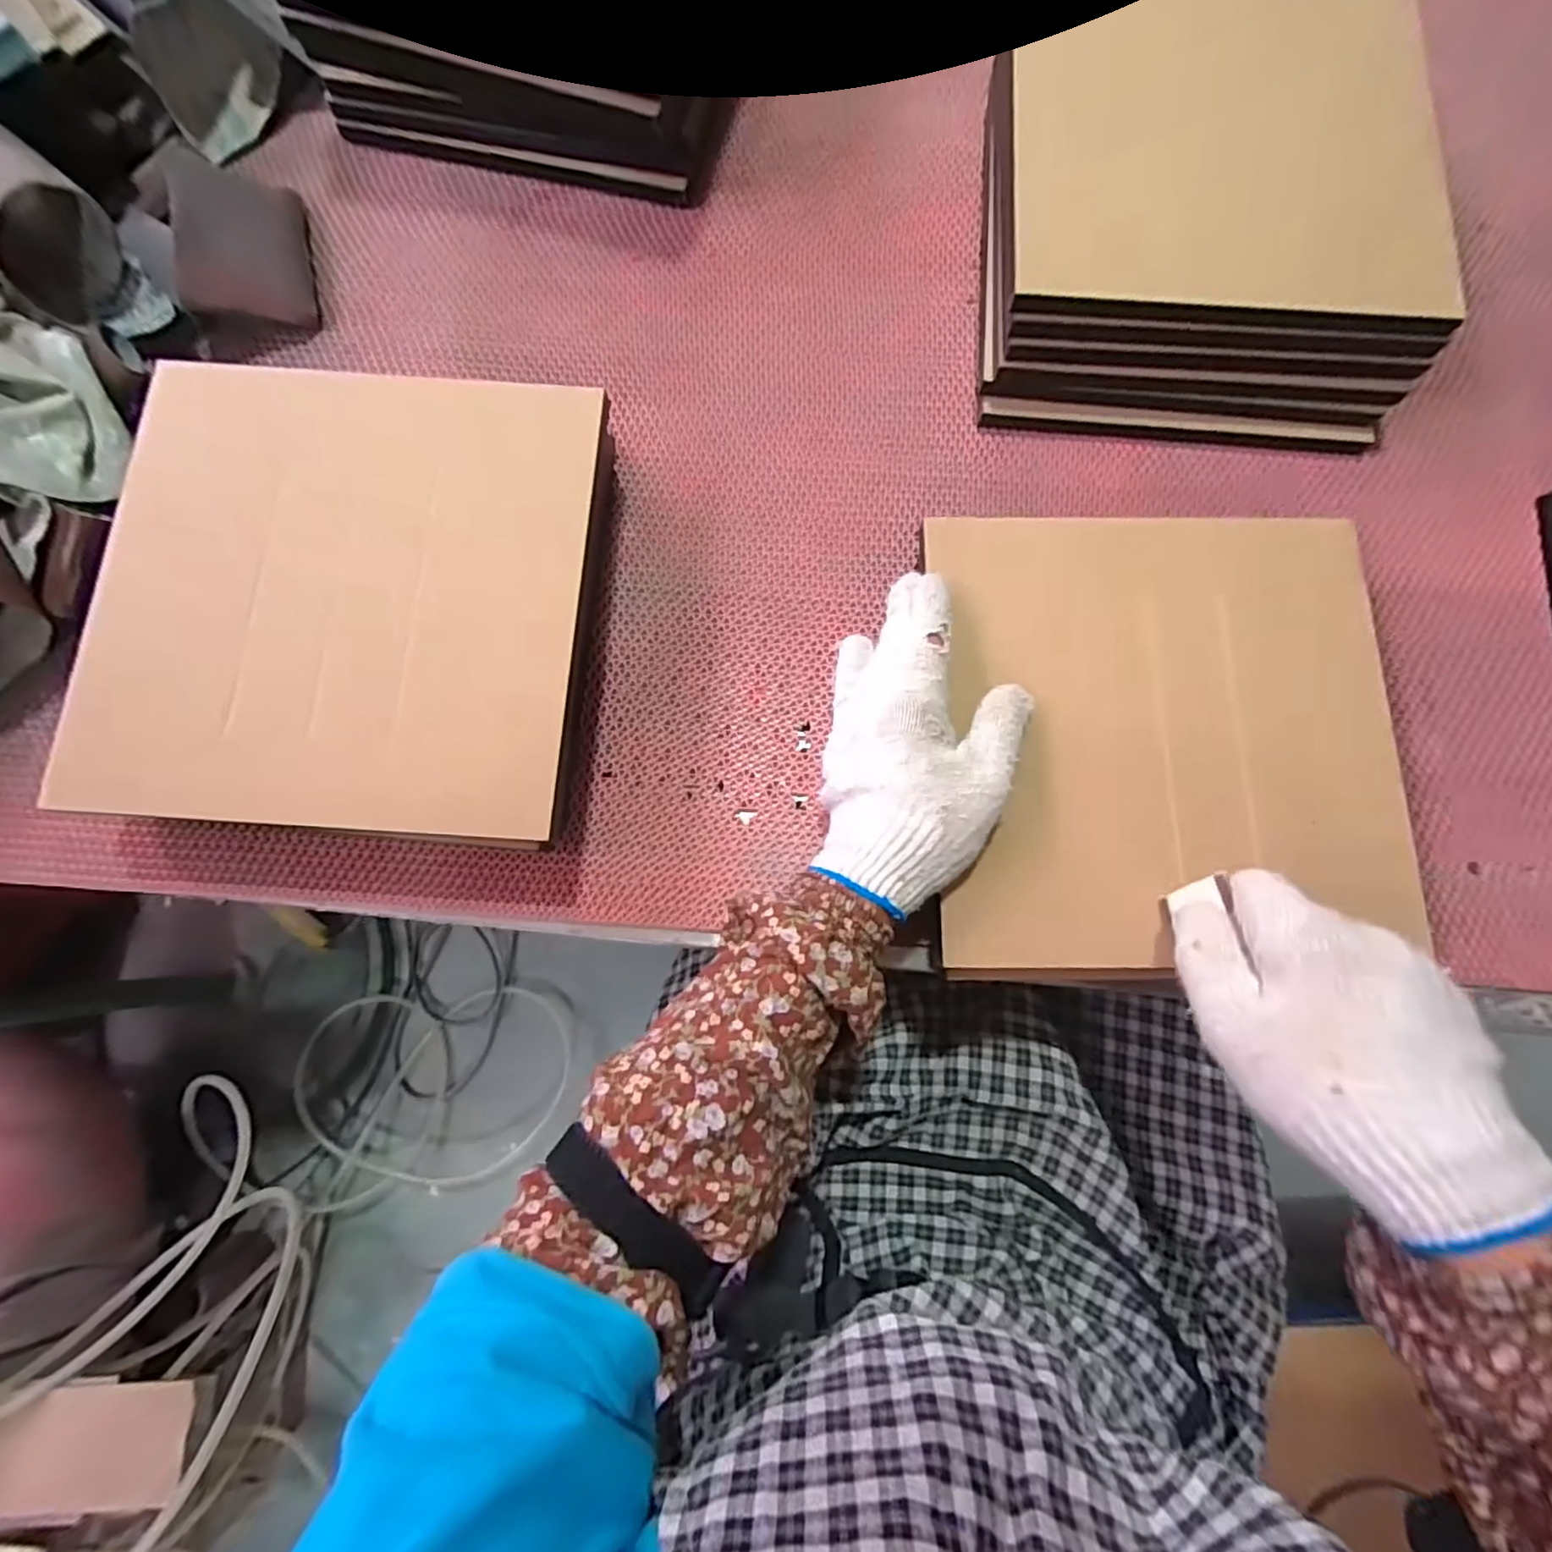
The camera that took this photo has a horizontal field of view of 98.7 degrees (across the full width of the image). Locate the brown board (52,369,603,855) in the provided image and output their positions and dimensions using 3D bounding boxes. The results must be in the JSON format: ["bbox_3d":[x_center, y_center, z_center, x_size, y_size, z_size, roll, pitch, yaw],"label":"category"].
[{"bbox_3d":[-0.218,-0.093,0.336,0.234,0.017,0.236,6,86,-7],"label":"brown board"}]

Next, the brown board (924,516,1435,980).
[{"bbox_3d":[0.203,-0.022,0.350,0.230,0.013,0.240,0,81,0],"label":"brown board"}]

